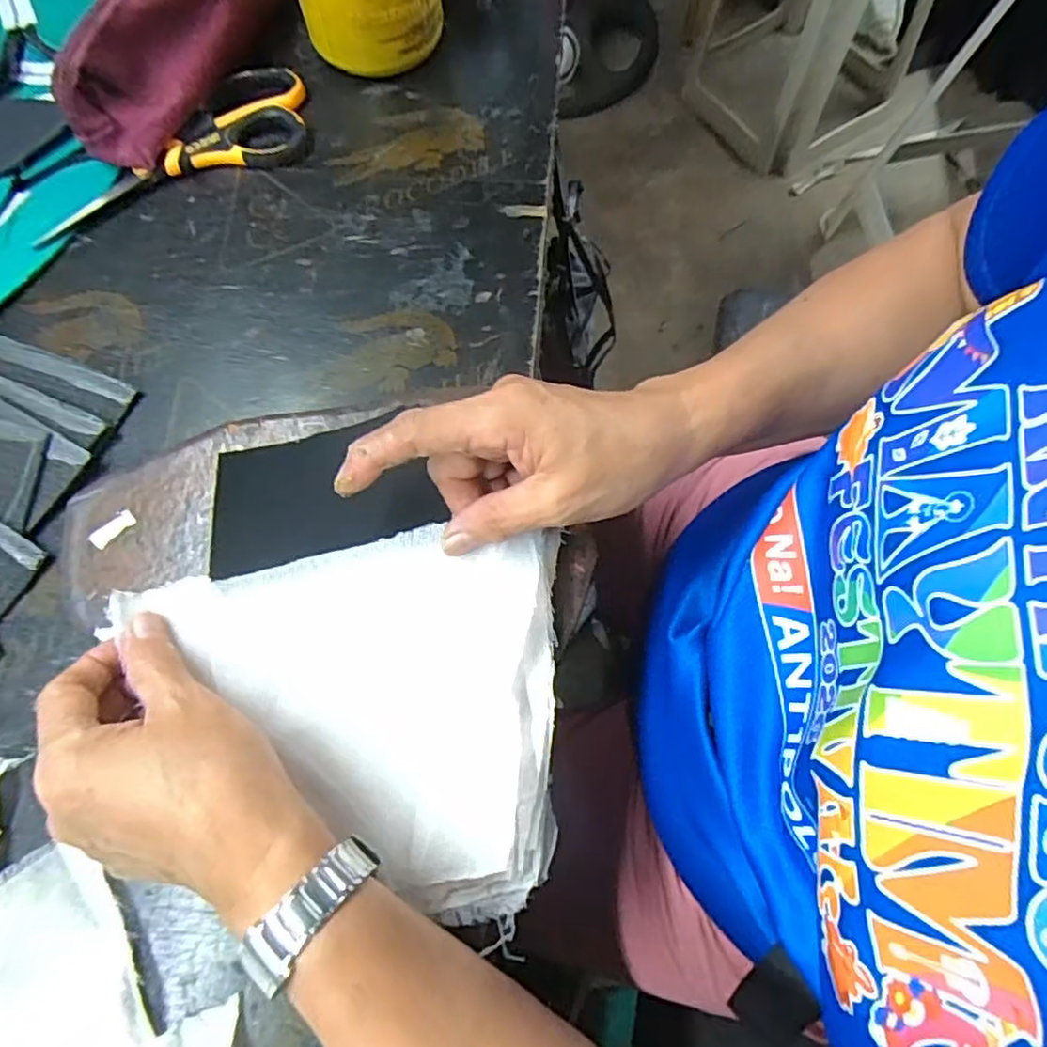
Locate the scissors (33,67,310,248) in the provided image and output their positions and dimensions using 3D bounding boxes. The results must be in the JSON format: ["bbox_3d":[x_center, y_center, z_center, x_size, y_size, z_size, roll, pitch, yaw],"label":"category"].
[{"bbox_3d":[-0.236,-0.251,0.431,0.192,0.017,0.077,-25,73,-8],"label":"scissors"}]

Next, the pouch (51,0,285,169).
[{"bbox_3d":[-0.220,-0.336,0.431,0.067,0.071,0.216,14,71,5],"label":"pouch"}]

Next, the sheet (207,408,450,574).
[{"bbox_3d":[-0.100,-0.018,0.314,0.106,0.009,0.068,-16,65,-4],"label":"sheet"}]

